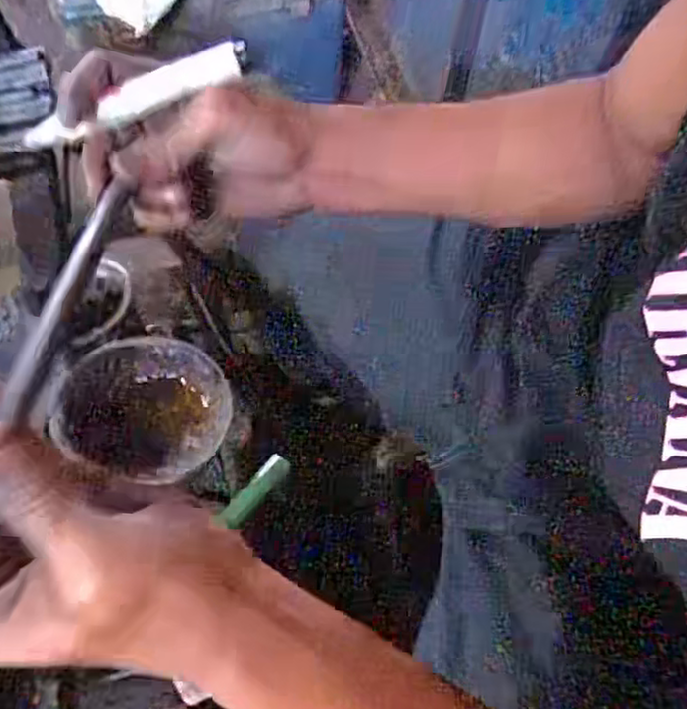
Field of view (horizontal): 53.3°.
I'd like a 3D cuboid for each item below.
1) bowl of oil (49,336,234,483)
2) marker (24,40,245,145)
[{"bbox_3d":[-0.156,0.047,0.530,0.119,0.050,0.119,13,54,-18],"label":"bowl of oil"},{"bbox_3d":[-0.106,-0.130,0.346,0.119,0.011,0.012,-22,71,3],"label":"marker"}]

